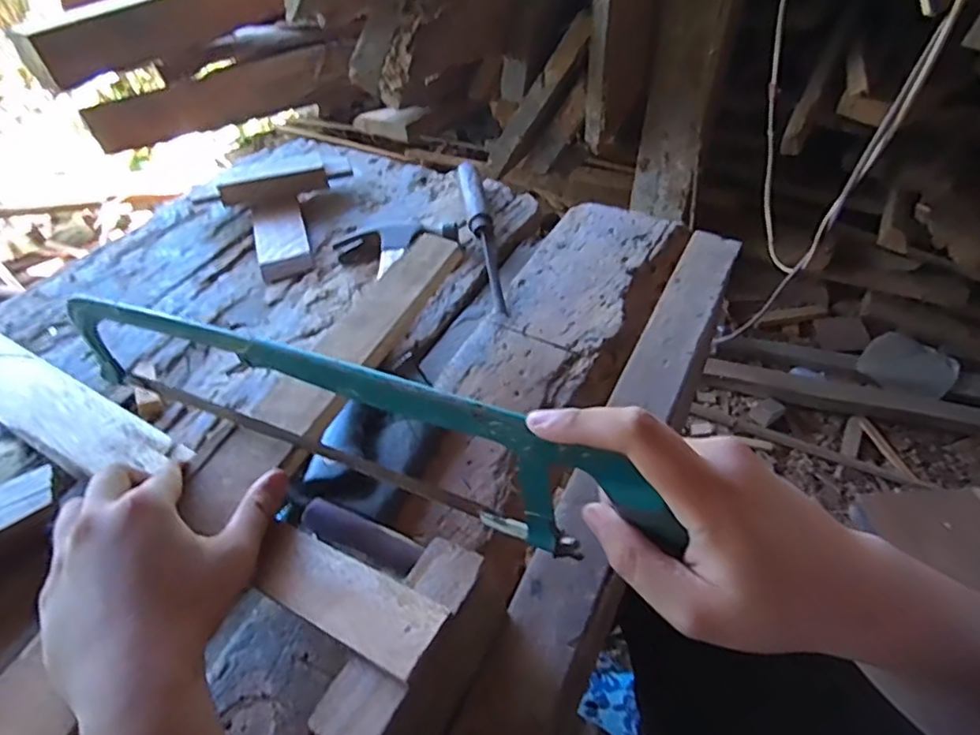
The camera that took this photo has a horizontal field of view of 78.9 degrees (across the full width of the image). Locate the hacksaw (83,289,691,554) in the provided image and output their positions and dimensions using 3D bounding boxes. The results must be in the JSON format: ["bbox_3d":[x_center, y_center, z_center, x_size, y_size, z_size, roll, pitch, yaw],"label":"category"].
[{"bbox_3d":[-0.099,0.033,0.351,0.408,0.107,0.015,15,49,21],"label":"hacksaw"}]

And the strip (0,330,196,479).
[{"bbox_3d":[-0.436,0.000,0.521,0.444,0.017,0.061,23,52,20],"label":"strip"}]

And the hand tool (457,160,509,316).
[{"bbox_3d":[-0.010,-0.153,0.658,0.024,0.033,0.254,-8,47,-5],"label":"hand tool"}]

